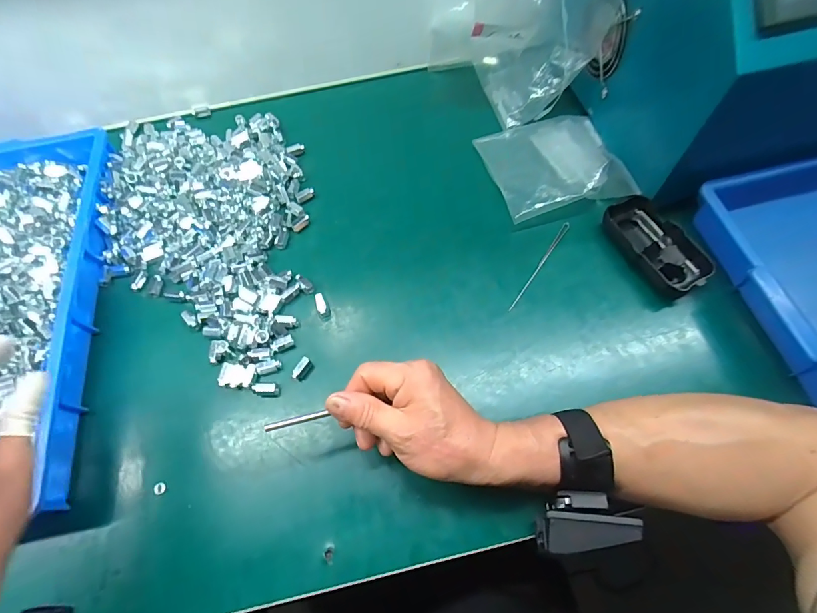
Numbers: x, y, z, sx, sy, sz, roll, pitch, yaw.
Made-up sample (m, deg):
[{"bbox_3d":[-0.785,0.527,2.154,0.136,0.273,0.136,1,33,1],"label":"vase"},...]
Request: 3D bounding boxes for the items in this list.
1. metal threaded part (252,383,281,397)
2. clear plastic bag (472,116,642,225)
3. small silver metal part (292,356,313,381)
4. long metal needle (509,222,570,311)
[{"bbox_3d":[-0.132,0.077,0.388,0.022,0.012,0.011,-3,64,2],"label":"metal threaded part"},{"bbox_3d":[0.162,-0.167,0.478,0.135,0.030,0.138,-15,64,-4],"label":"clear plastic bag"},{"bbox_3d":[-0.099,0.060,0.395,0.011,0.014,0.021,36,71,18],"label":"small silver metal part"},{"bbox_3d":[0.137,-0.044,0.431,0.006,0.004,0.124,32,70,17],"label":"long metal needle"}]

